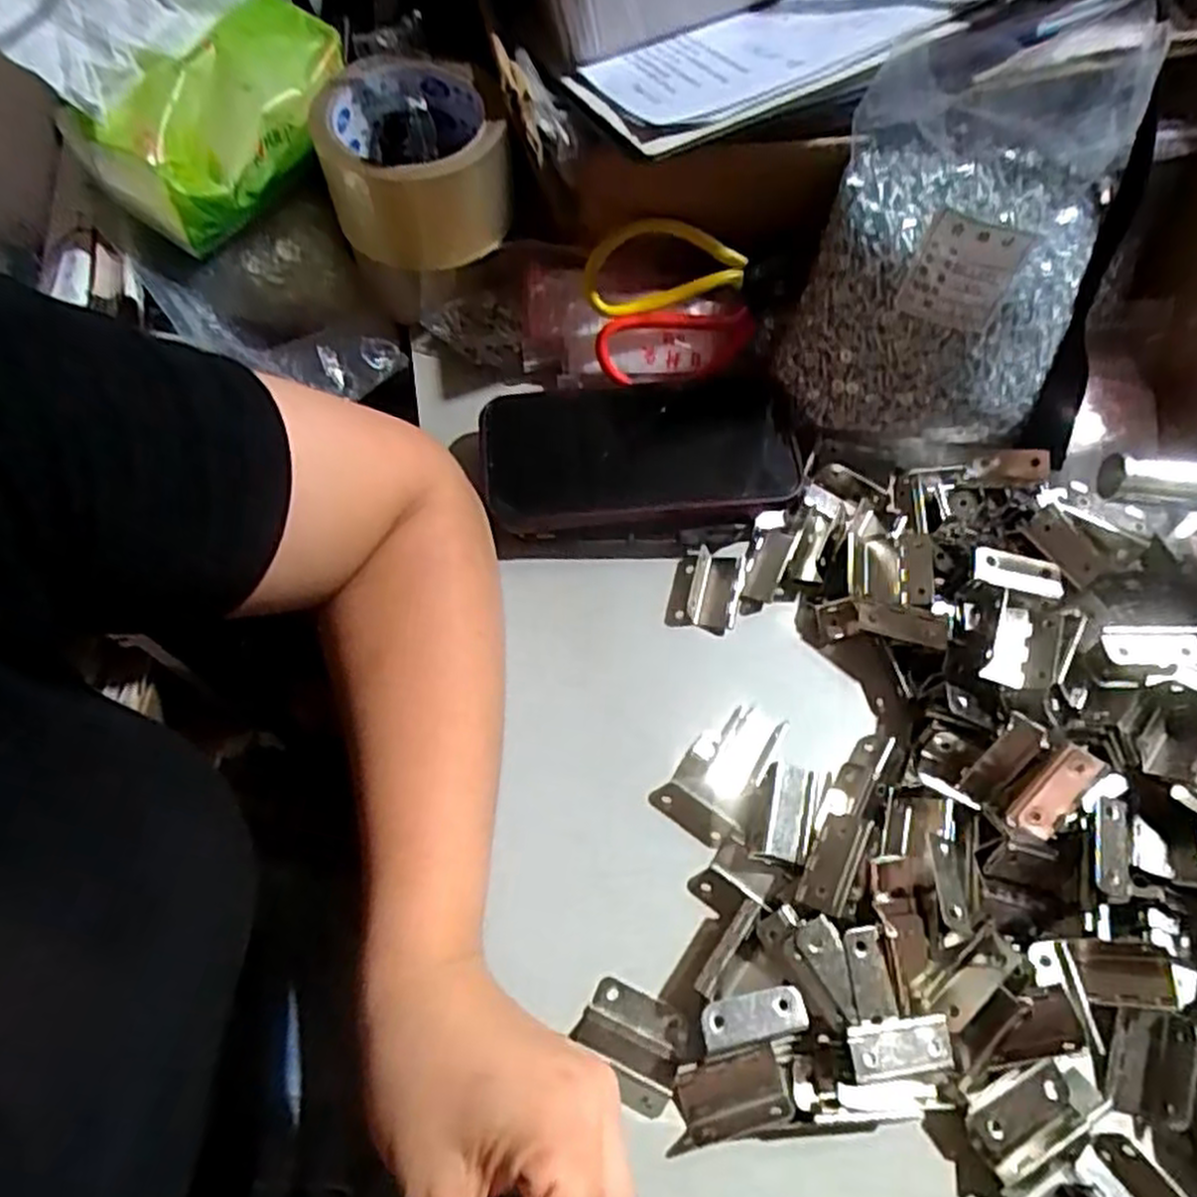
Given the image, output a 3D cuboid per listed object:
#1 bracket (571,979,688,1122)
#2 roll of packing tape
[{"bbox_3d":[0.012,0.179,0.317,0.042,0.007,0.040,21,67,8],"label":"bracket"},{"bbox_3d":[-0.094,-0.224,0.413,0.092,0.062,0.080,-4,66,-3],"label":"roll of packing tape"}]

